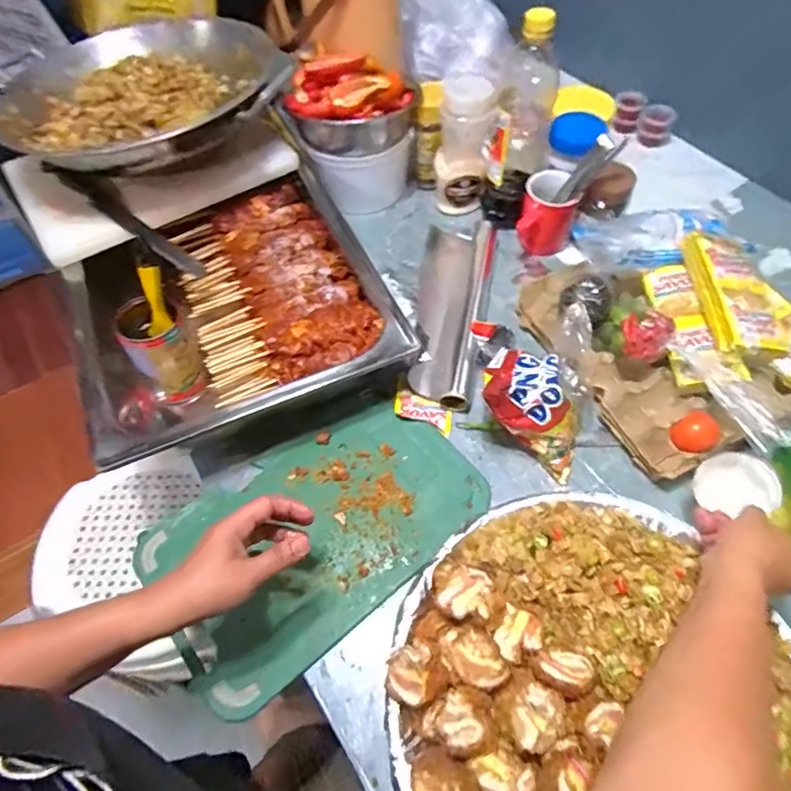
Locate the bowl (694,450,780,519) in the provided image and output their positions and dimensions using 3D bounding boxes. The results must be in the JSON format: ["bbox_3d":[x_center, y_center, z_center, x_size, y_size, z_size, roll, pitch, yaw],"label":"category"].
[{"bbox_3d":[0.325,0.088,0.511,0.072,0.024,0.058,-16,57,11],"label":"bowl"}]

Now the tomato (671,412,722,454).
[{"bbox_3d":[0.313,0.044,0.557,0.042,0.034,0.041,-2,57,3],"label":"tomato"}]

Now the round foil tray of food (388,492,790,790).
[{"bbox_3d":[0.180,0.240,0.442,0.351,0.071,0.331,-2,57,3],"label":"round foil tray of food"}]

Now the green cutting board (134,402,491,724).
[{"bbox_3d":[-0.079,0.142,0.568,0.337,0.012,0.211,-32,60,-16],"label":"green cutting board"}]

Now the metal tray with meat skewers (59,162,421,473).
[{"bbox_3d":[-0.201,-0.108,0.668,0.344,0.113,0.361,-21,58,-10],"label":"metal tray with meat skewers"}]

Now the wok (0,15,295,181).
[{"bbox_3d":[-0.349,-0.408,0.726,0.377,0.104,0.371,-15,57,-6],"label":"wok"}]

